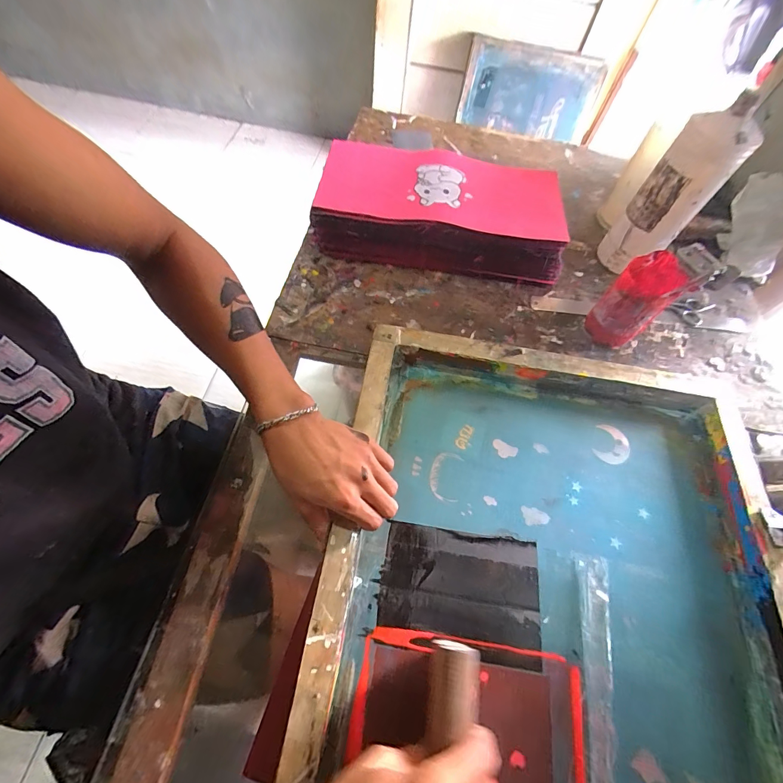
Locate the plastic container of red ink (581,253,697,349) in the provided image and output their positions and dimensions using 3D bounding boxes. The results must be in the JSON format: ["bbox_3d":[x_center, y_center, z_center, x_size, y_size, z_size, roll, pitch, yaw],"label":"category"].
[{"bbox_3d":[0.312,-0.110,0.489,0.065,0.123,0.069,-35,69,-21],"label":"plastic container of red ink"}]

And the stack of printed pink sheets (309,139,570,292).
[{"bbox_3d":[0.071,-0.276,0.579,0.364,0.095,0.176,9,61,0],"label":"stack of printed pink sheets"}]

